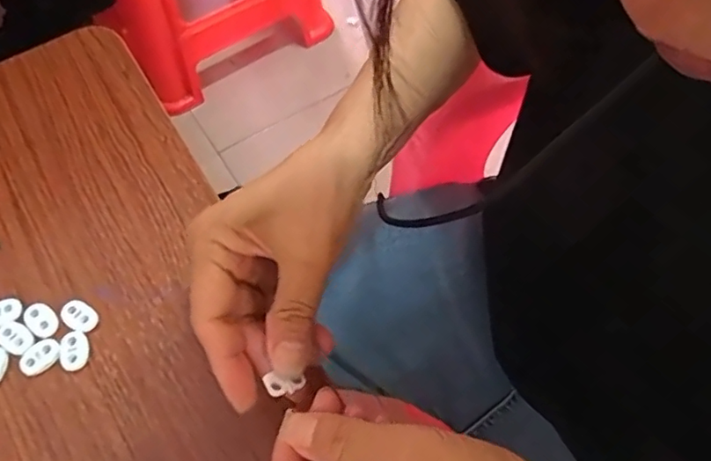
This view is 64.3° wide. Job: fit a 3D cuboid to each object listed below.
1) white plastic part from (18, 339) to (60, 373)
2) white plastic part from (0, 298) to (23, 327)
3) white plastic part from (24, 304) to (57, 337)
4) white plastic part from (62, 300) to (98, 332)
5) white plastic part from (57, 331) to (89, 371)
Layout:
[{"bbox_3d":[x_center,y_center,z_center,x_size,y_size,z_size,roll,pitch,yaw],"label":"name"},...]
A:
[{"bbox_3d":[-0.181,0.071,0.323,0.022,0.004,0.015,-39,70,-19],"label":"white plastic part"},{"bbox_3d":[-0.210,0.050,0.335,0.023,0.004,0.015,-28,66,-14],"label":"white plastic part"},{"bbox_3d":[-0.186,0.052,0.332,0.015,0.004,0.022,-38,69,-18],"label":"white plastic part"},{"bbox_3d":[-0.164,0.051,0.336,0.022,0.006,0.016,23,65,11],"label":"white plastic part"},{"bbox_3d":[-0.163,0.069,0.327,0.016,0.005,0.022,-2,63,-2],"label":"white plastic part"}]

